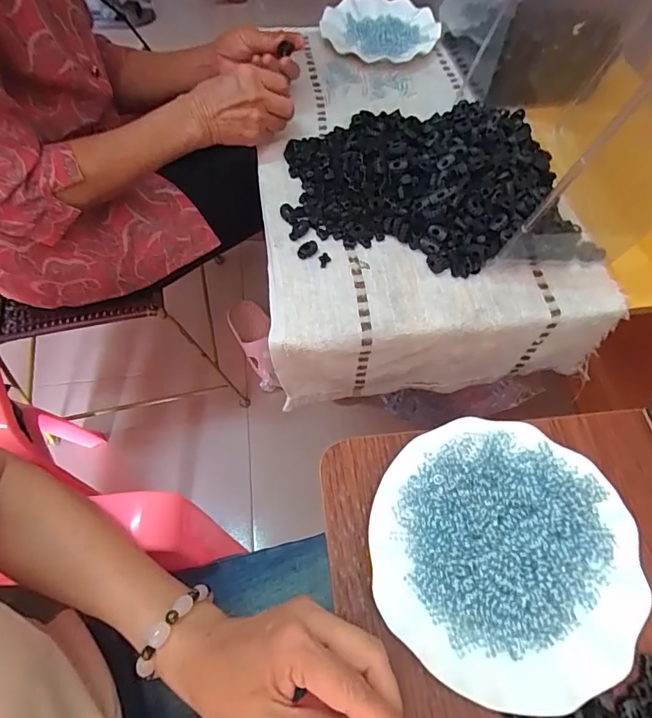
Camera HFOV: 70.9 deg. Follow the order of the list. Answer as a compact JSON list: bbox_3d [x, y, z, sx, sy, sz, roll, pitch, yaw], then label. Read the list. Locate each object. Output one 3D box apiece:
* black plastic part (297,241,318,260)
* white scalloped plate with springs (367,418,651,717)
[{"bbox_3d":[-0.020,-0.123,0.517,0.025,0.006,0.016,-36,67,-18],"label":"black plastic part"},{"bbox_3d":[0.123,0.135,0.327,0.179,0.035,0.177,0,61,0],"label":"white scalloped plate with springs"}]

